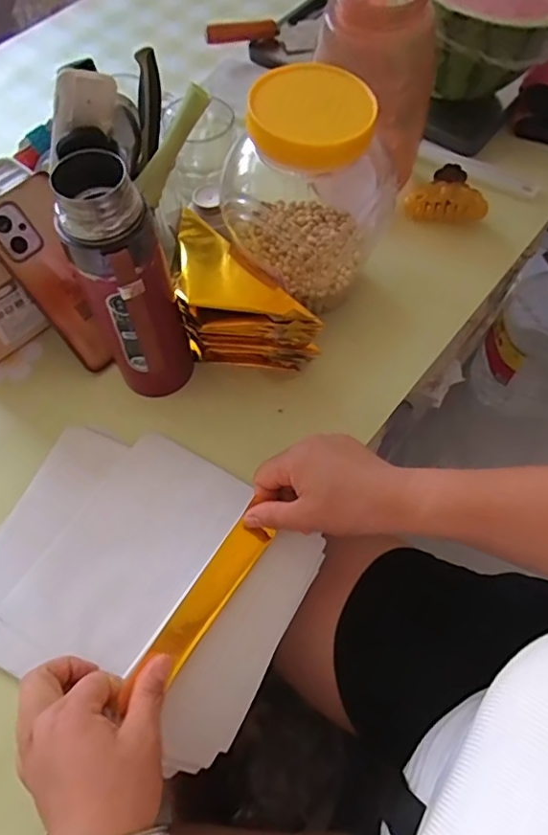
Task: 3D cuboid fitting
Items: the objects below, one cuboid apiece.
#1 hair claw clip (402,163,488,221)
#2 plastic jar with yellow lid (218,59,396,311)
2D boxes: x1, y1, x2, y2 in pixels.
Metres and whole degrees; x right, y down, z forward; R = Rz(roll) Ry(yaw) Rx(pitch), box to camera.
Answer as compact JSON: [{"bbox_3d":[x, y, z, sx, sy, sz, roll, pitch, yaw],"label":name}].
[{"bbox_3d":[0.187,-0.242,0.594,0.088,0.033,0.051,3,63,2],"label":"hair claw clip"},{"bbox_3d":[0.032,-0.202,0.487,0.141,0.187,0.154,0,63,0],"label":"plastic jar with yellow lid"}]

